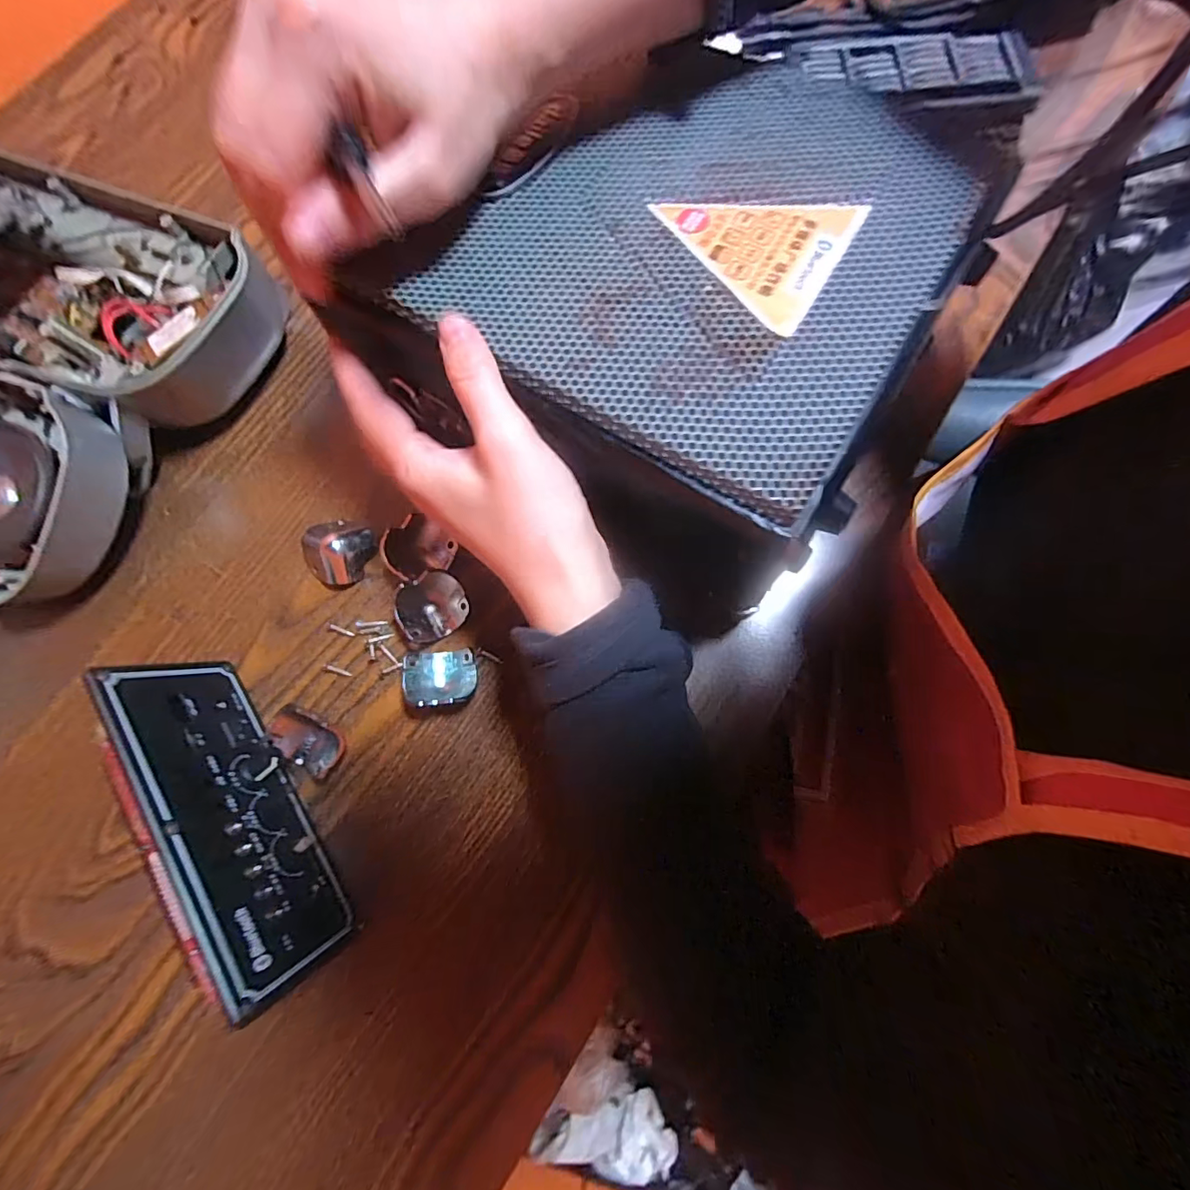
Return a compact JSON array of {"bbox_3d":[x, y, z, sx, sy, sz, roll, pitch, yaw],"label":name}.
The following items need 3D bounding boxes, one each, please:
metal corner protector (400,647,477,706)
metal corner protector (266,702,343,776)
[{"bbox_3d":[-0.078,0.041,0.260,0.037,0.021,0.030,-5,75,1],"label":"metal corner protector"},{"bbox_3d":[-0.144,0.071,0.255,0.043,0.014,0.022,29,79,10],"label":"metal corner protector"}]

